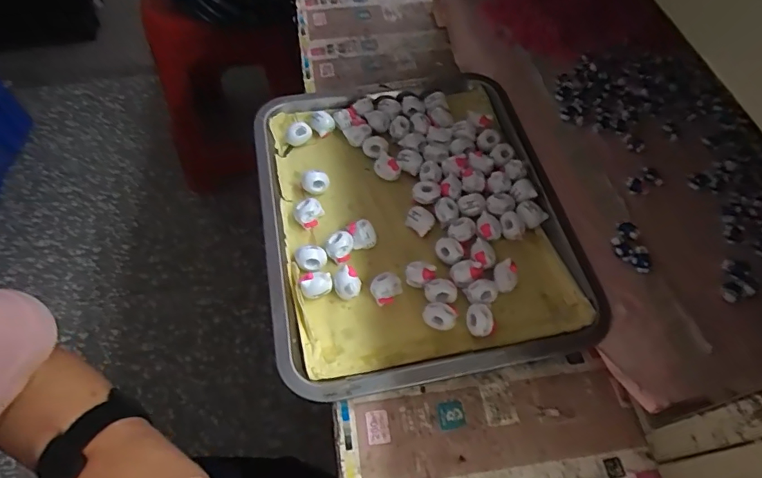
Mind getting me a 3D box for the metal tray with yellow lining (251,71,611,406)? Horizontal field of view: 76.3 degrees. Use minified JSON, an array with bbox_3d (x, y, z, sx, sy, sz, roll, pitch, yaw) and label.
[{"bbox_3d":[0.025,-0.031,0.440,0.262,0.026,0.314,-10,59,-6],"label":"metal tray with yellow lining"}]

